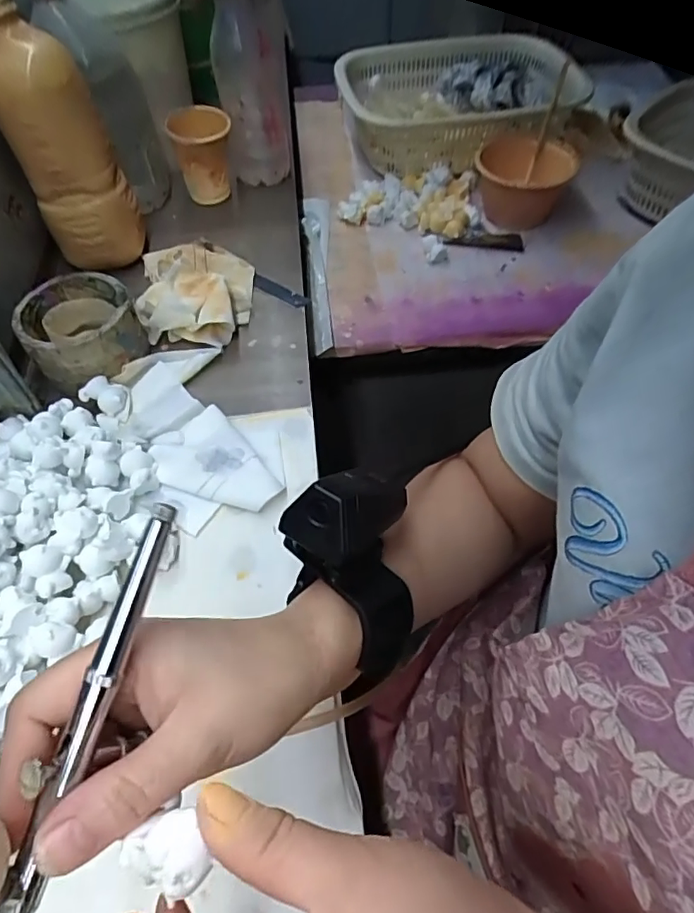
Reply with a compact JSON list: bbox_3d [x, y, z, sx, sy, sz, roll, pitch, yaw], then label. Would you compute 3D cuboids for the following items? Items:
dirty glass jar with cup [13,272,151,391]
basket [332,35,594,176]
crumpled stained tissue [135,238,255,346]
[{"bbox_3d":[-0.214,-0.104,0.443,0.084,0.046,0.085,-1,55,1],"label":"dirty glass jar with cup"},{"bbox_3d":[0.139,-0.470,0.724,0.272,0.083,0.222,-5,55,-2],"label":"basket"},{"bbox_3d":[-0.140,-0.165,0.500,0.102,0.041,0.152,-16,57,-10],"label":"crumpled stained tissue"}]

